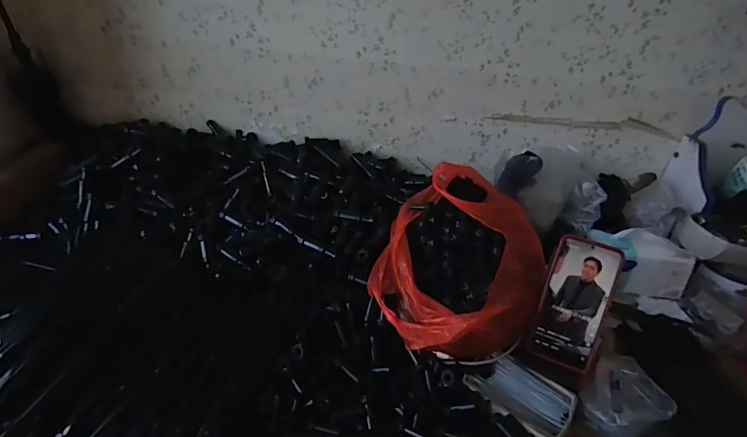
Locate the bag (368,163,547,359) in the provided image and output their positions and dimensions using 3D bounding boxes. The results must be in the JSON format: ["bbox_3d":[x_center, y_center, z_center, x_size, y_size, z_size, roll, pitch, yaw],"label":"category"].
[{"bbox_3d":[0.127,0.060,0.617,0.218,0.143,0.283,15,32,16],"label":"bag"}]

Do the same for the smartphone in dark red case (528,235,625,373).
[{"bbox_3d":[0.262,0.109,0.553,0.079,0.163,0.007,17,1,20],"label":"smartphone in dark red case"}]

